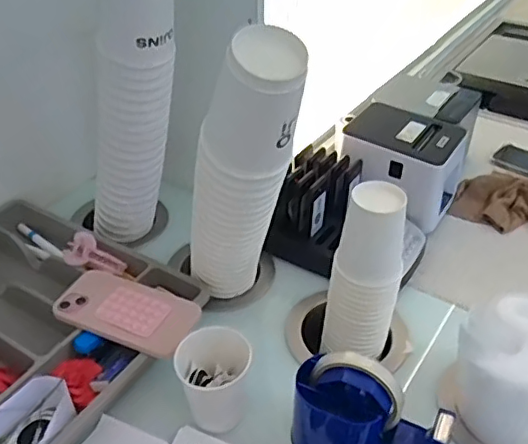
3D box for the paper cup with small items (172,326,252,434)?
[{"bbox_3d":[-0.057,0.164,0.604,0.077,0.083,0.068,12,40,11],"label":"paper cup with small items"}]

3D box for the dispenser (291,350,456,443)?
[{"bbox_3d":[0.102,0.194,0.547,0.156,0.108,0.068,20,42,20],"label":"dispenser"}]

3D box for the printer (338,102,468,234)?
[{"bbox_3d":[0.216,-0.088,0.887,0.167,0.123,0.143,19,42,23],"label":"printer"}]

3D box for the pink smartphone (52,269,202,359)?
[{"bbox_3d":[-0.164,0.101,0.668,0.167,0.019,0.085,16,41,19],"label":"pink smartphone"}]

